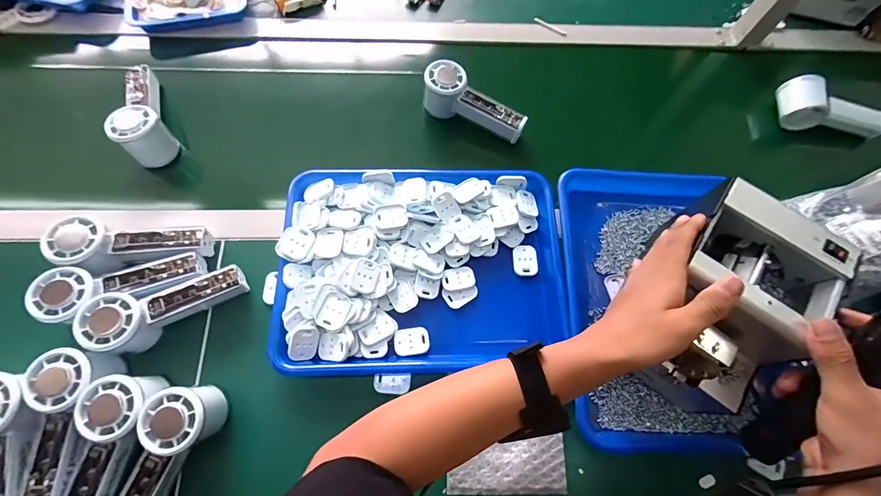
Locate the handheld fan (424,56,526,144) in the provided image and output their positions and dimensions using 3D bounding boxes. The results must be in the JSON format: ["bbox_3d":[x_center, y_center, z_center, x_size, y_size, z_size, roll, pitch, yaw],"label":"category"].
[{"bbox_3d":[0.050,-0.205,0.541,0.150,0.054,0.050,27,71,9],"label":"handheld fan"}]

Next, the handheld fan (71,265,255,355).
[{"bbox_3d":[-0.297,0.066,0.426,0.154,0.061,0.055,-22,71,-27],"label":"handheld fan"}]

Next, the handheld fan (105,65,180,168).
[{"bbox_3d":[-0.399,-0.179,0.518,0.053,0.084,0.138,-25,71,-13],"label":"handheld fan"}]

